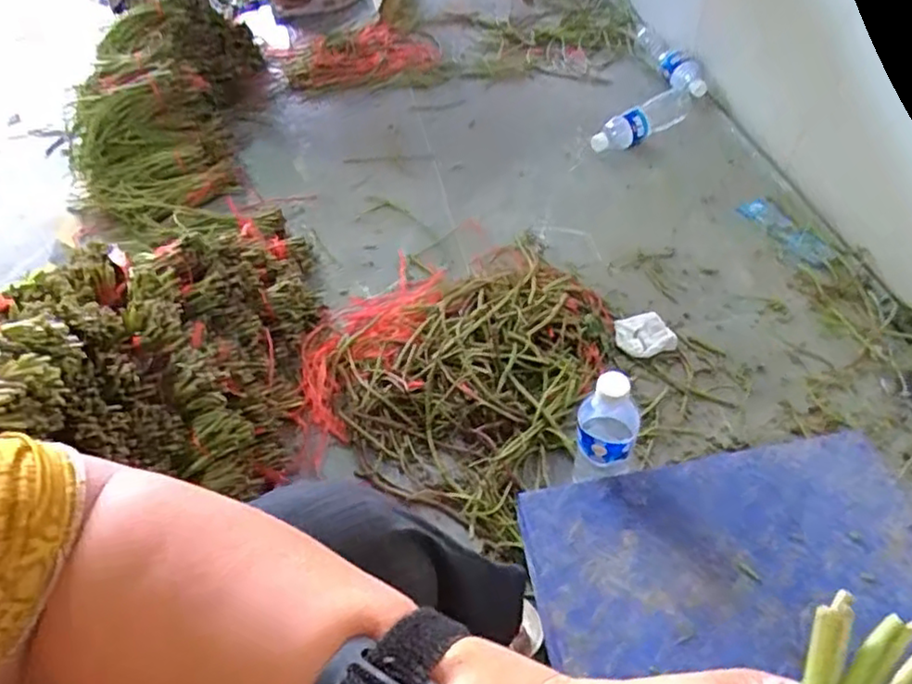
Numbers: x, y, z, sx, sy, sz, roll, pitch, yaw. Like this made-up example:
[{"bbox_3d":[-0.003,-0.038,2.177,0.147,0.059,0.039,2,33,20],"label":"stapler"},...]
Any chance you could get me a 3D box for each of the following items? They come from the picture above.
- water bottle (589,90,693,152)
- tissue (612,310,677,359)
[{"bbox_3d":[0.378,-0.442,1.318,0.248,0.055,0.061,-30,53,-21],"label":"water bottle"},{"bbox_3d":[0.274,-0.011,0.959,0.077,0.026,0.077,-17,49,-11],"label":"tissue"}]

